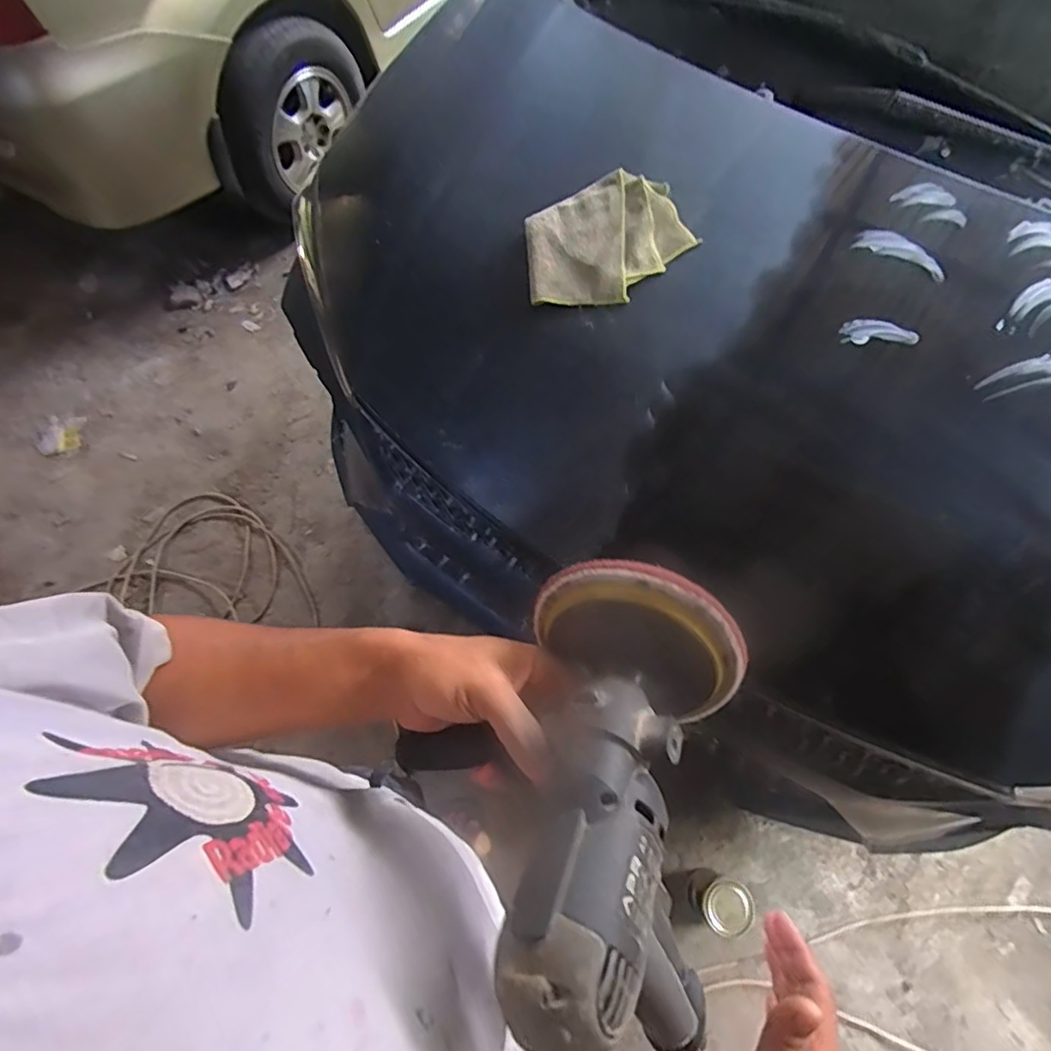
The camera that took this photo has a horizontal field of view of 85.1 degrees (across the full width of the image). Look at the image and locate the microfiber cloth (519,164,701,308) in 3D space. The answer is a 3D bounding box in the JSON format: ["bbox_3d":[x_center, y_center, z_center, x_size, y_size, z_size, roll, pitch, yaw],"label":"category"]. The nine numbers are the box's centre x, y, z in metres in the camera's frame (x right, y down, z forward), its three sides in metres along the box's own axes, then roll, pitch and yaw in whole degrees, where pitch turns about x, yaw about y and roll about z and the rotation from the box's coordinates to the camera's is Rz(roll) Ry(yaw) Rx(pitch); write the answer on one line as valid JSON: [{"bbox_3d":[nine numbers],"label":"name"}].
[{"bbox_3d":[0.097,-0.363,0.731,0.209,0.012,0.163,-24,77,-2],"label":"microfiber cloth"}]

